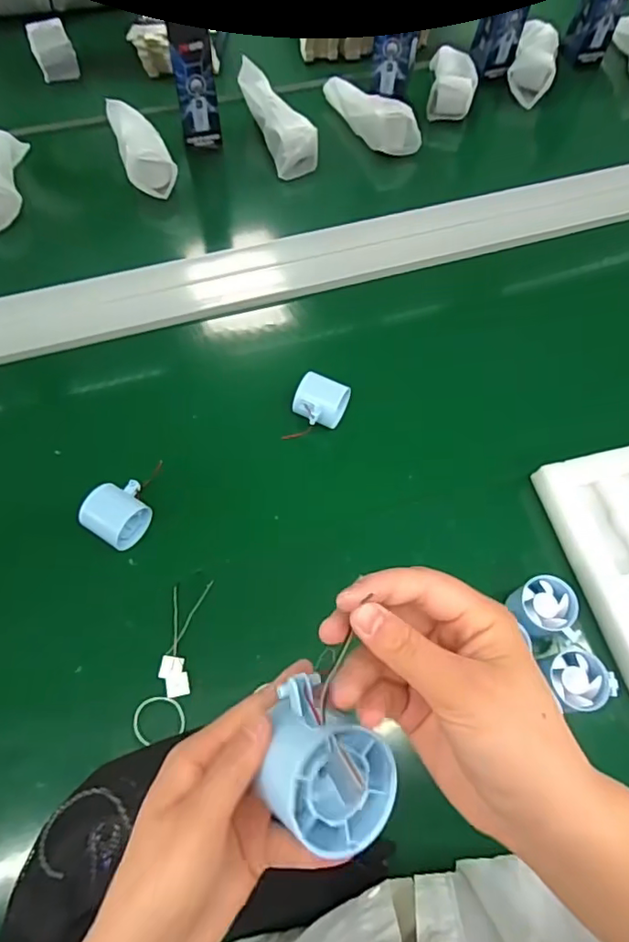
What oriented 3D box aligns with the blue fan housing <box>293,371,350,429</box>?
[{"bbox_3d":[0.008,-0.076,0.681,0.060,0.049,0.061,18,64,8],"label":"blue fan housing"}]

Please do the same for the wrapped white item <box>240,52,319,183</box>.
[{"bbox_3d":[-0.066,-0.569,0.900,0.066,0.060,0.188,-28,84,-15],"label":"wrapped white item"}]

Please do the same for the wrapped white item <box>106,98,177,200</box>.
[{"bbox_3d":[-0.275,-0.509,0.879,0.064,0.063,0.181,-21,66,-12],"label":"wrapped white item"}]

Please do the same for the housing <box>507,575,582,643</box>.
[{"bbox_3d":[0.229,0.142,0.563,0.059,0.045,0.064,-5,64,-4],"label":"housing"}]

